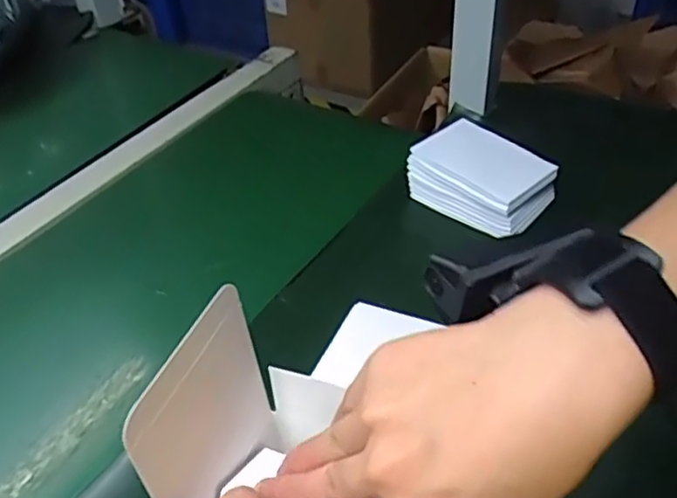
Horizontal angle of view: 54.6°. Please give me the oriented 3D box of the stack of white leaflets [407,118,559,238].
[{"bbox_3d":[0.129,-0.067,0.589,0.113,0.051,0.080,28,56,28],"label":"stack of white leaflets"}]

